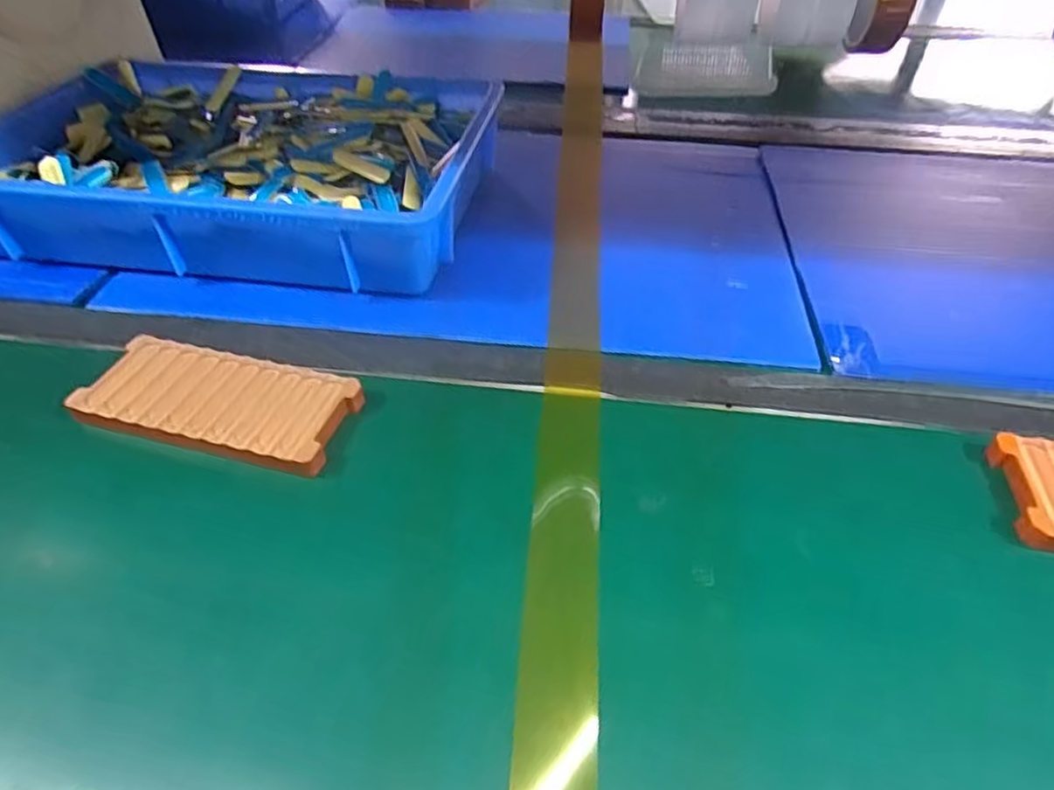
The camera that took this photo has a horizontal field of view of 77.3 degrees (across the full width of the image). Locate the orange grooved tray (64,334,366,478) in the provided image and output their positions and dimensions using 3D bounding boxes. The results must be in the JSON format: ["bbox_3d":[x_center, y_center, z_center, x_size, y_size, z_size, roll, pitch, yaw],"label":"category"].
[{"bbox_3d":[-0.199,0.003,0.429,0.169,0.011,0.079,12,46,11],"label":"orange grooved tray"}]

